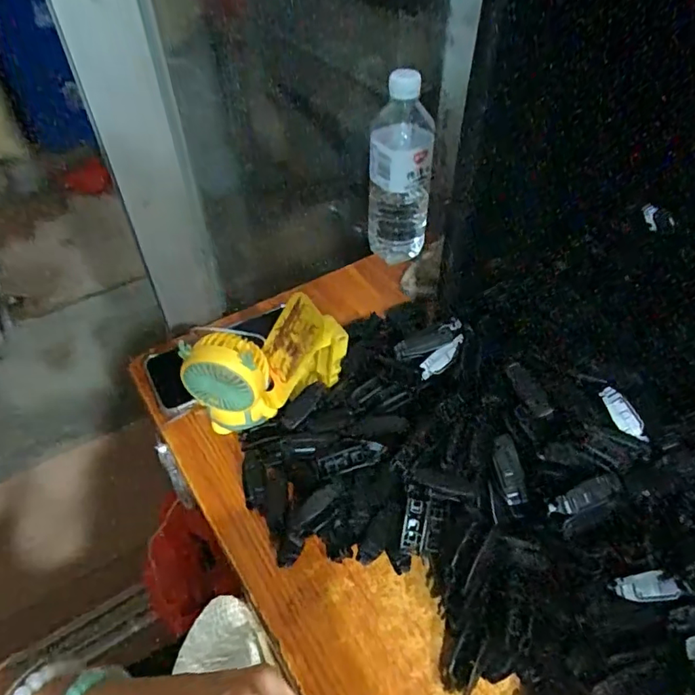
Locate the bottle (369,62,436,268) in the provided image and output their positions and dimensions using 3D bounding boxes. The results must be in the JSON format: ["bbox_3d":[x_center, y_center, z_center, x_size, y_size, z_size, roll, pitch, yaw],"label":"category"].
[{"bbox_3d":[0.061,-0.203,0.598,0.069,0.216,0.054,5,46,5],"label":"bottle"}]

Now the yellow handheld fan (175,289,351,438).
[{"bbox_3d":[-0.067,0.023,0.452,0.133,0.107,0.059,-31,54,-26],"label":"yellow handheld fan"}]

